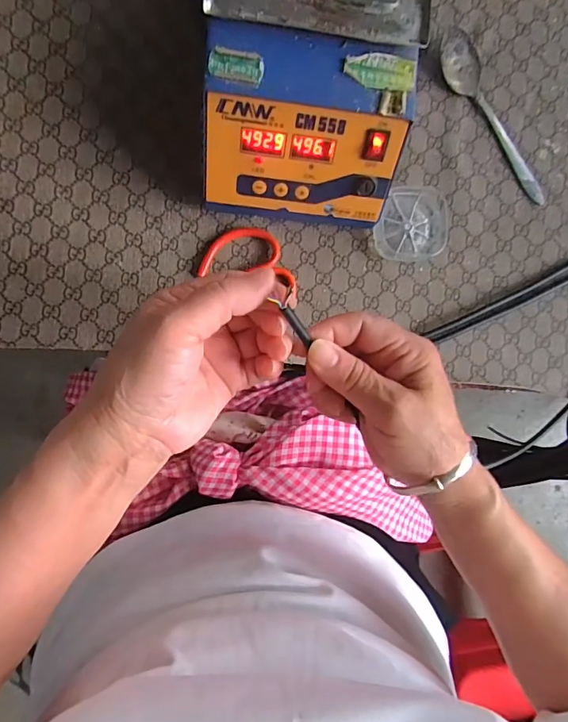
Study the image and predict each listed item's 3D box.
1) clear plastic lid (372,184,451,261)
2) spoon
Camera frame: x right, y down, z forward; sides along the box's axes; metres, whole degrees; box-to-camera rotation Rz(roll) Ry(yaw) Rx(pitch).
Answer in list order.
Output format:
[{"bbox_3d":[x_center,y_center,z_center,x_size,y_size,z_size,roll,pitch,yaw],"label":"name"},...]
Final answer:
[{"bbox_3d":[0.109,-0.117,0.382,0.064,0.007,0.062,0,90,-6],"label":"clear plastic lid"},{"bbox_3d":[0.176,-0.205,0.388,0.037,0.008,0.161,-29,92,-5],"label":"spoon"}]

